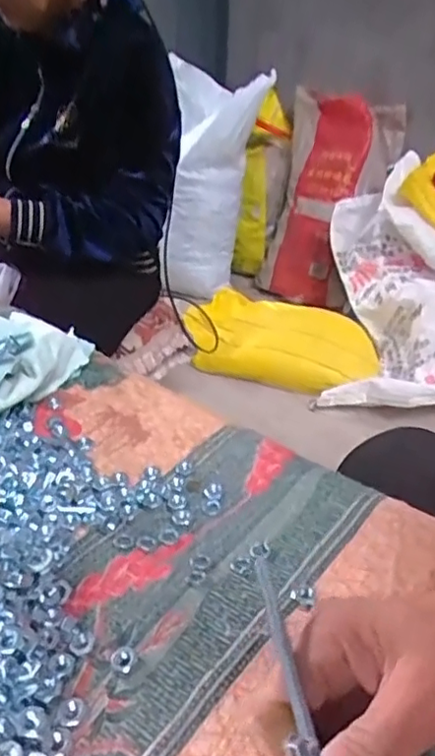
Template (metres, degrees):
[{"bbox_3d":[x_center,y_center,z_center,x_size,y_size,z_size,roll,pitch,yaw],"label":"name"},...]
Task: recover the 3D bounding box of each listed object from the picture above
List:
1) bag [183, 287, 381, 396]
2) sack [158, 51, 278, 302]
[{"bbox_3d":[0.169,-0.085,1.562,0.461,0.157,0.227,14,32,18],"label":"bag"},{"bbox_3d":[-0.012,-0.556,1.787,0.268,0.628,0.223,7,31,6],"label":"sack"}]

